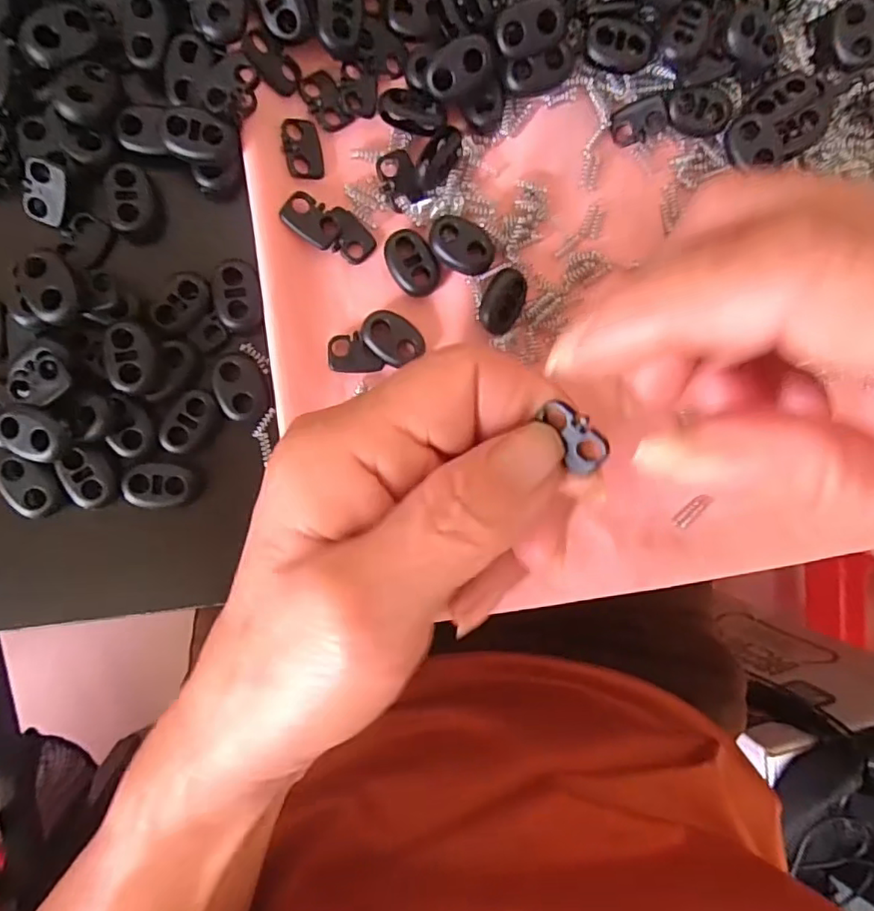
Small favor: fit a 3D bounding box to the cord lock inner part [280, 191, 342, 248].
[{"bbox_3d":[-0.039,-0.074,0.179,0.017,0.004,0.012,32,87,-7],"label":"cord lock inner part"}]

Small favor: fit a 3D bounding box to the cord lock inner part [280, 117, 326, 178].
[{"bbox_3d":[-0.043,-0.096,0.182,0.012,0.004,0.018,-13,97,-30],"label":"cord lock inner part"}]

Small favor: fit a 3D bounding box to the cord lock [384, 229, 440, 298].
[{"bbox_3d":[-0.008,-0.063,0.186,0.015,0.005,0.021,-34,96,-5],"label":"cord lock"}]

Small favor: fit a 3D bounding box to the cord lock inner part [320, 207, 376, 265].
[{"bbox_3d":[-0.029,-0.071,0.184,0.018,0.006,0.012,42,86,-7],"label":"cord lock inner part"}]

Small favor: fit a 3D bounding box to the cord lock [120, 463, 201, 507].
[{"bbox_3d":[-0.083,0.009,0.173,0.023,0.004,0.014,-2,92,-8],"label":"cord lock"}]

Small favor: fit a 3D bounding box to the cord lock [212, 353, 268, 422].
[{"bbox_3d":[-0.061,-0.021,0.178,0.015,0.004,0.020,-8,93,-7],"label":"cord lock"}]

